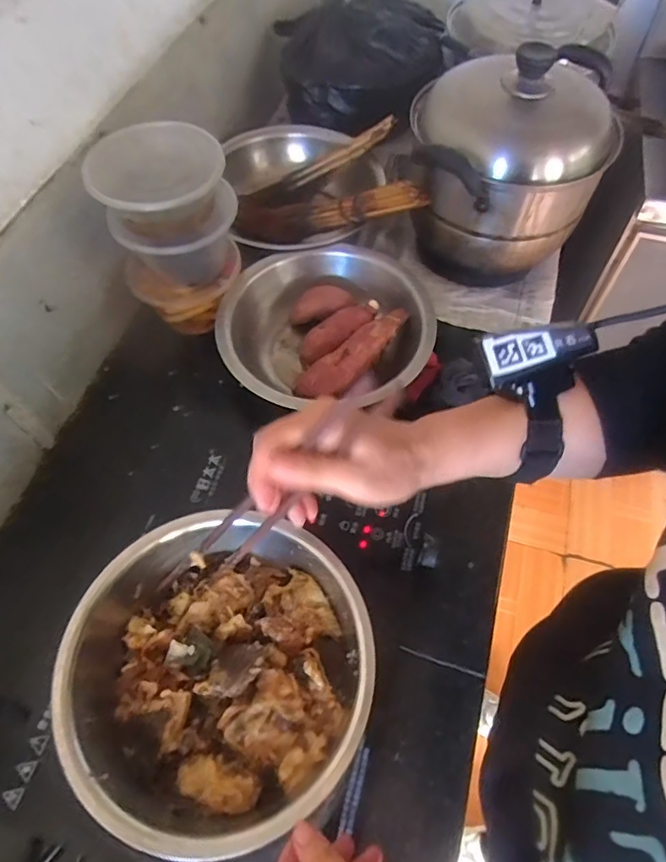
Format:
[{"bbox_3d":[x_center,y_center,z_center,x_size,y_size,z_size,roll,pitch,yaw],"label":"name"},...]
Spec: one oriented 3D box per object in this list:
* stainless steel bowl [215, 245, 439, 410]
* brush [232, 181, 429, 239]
[{"bbox_3d":[0.000,-0.122,0.669,0.270,0.080,0.245,-4,59,-1],"label":"stainless steel bowl"},{"bbox_3d":[-0.015,-0.305,0.749,0.305,0.051,0.055,8,56,33],"label":"brush"}]

